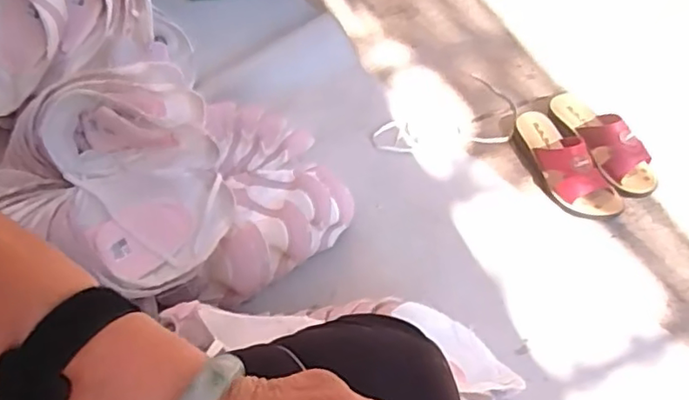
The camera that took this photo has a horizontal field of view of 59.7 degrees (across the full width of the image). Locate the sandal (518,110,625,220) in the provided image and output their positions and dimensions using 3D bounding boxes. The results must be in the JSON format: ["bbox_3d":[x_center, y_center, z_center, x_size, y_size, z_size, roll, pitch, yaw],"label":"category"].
[{"bbox_3d":[0.347,-0.063,0.964,0.074,0.079,0.226,-23,57,-14],"label":"sandal"}]

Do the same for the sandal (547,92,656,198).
[{"bbox_3d":[0.426,-0.104,0.994,0.076,0.075,0.228,-20,56,-12],"label":"sandal"}]

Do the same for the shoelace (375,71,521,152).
[{"bbox_3d":[0.194,-0.129,1.061,0.269,0.009,0.158,-33,59,-20],"label":"shoelace"}]

